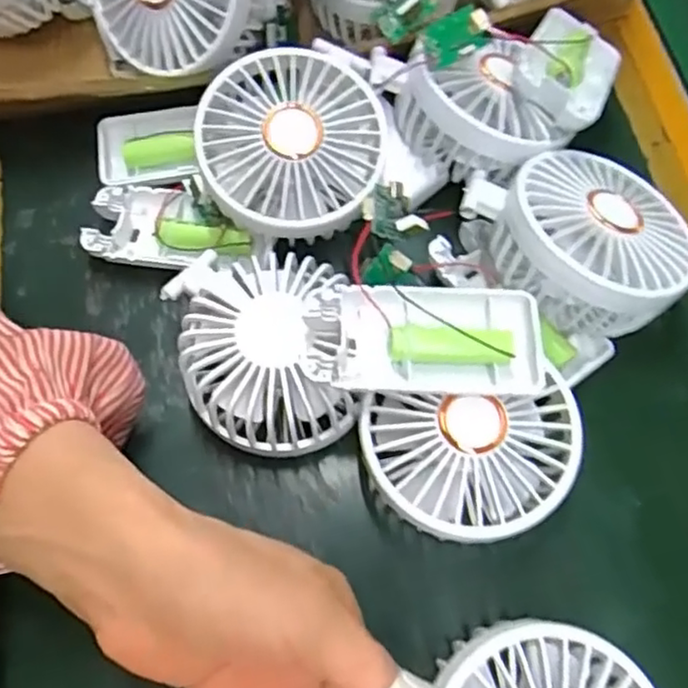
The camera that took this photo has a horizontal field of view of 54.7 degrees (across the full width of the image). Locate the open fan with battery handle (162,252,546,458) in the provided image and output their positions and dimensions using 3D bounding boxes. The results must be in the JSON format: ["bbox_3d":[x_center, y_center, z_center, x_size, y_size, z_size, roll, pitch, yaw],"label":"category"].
[{"bbox_3d":[0.002,-0.001,0.291,0.152,0.055,0.088,-3,68,-2],"label":"open fan with battery handle"}]

